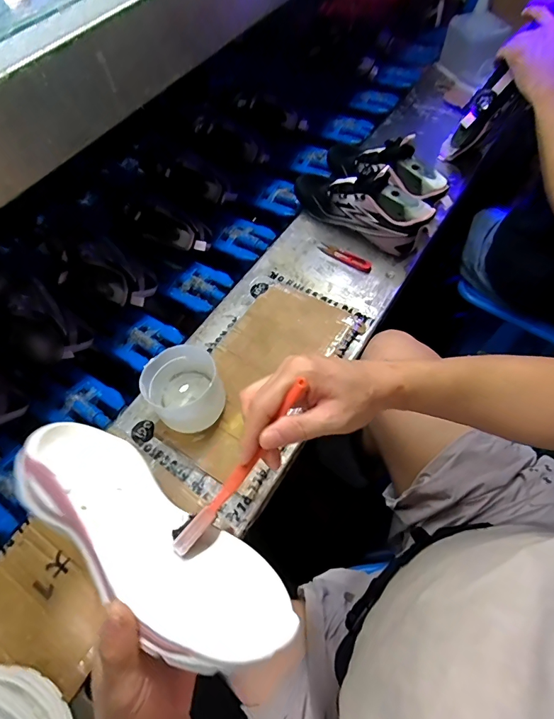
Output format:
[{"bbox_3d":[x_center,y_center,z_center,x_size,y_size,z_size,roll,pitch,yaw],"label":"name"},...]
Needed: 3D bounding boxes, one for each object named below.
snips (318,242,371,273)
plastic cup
[{"bbox_3d":[0.118,-0.181,0.691,0.102,0.010,0.026,35,68,17],"label":"snips"},{"bbox_3d":[-0.114,0.046,0.524,0.091,0.084,0.100,0,63,0],"label":"plastic cup"}]

